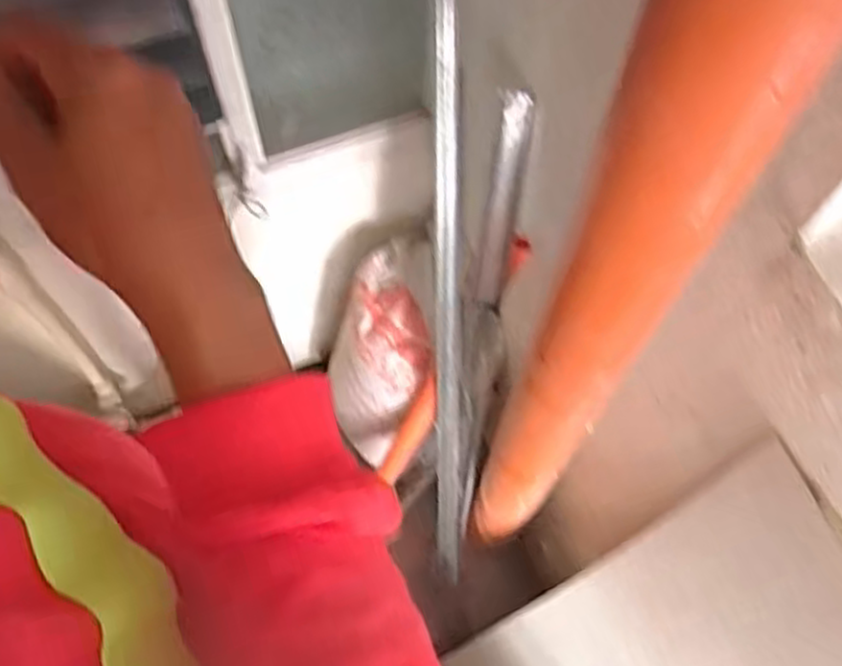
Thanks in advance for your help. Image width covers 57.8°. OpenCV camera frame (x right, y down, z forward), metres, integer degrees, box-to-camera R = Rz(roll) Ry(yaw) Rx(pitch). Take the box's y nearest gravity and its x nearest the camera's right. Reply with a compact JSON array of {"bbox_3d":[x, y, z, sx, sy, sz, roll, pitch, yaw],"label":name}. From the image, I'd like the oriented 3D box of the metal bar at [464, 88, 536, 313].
[{"bbox_3d":[0.112,-0.177,1.077,0.059,0.346,0.035,12,44,4],"label":"metal bar"}]

